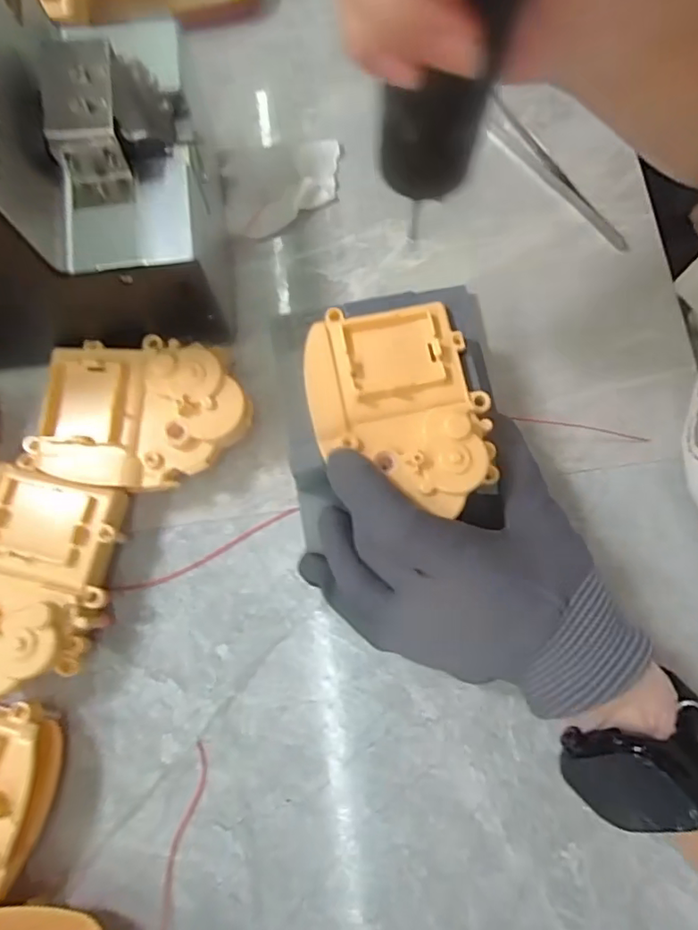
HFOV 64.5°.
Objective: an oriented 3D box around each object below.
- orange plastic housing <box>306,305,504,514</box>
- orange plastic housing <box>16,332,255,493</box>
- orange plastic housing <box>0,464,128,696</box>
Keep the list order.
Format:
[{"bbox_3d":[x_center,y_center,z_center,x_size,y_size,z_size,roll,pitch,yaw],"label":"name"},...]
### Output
[{"bbox_3d":[0.021,-0.026,0.234,0.074,0.013,0.090,-7,78,-1],"label":"orange plastic housing"},{"bbox_3d":[-0.100,-0.026,0.272,0.101,0.030,0.080,8,78,2],"label":"orange plastic housing"},{"bbox_3d":[-0.148,0.053,0.260,0.079,0.039,0.100,5,78,1],"label":"orange plastic housing"}]

